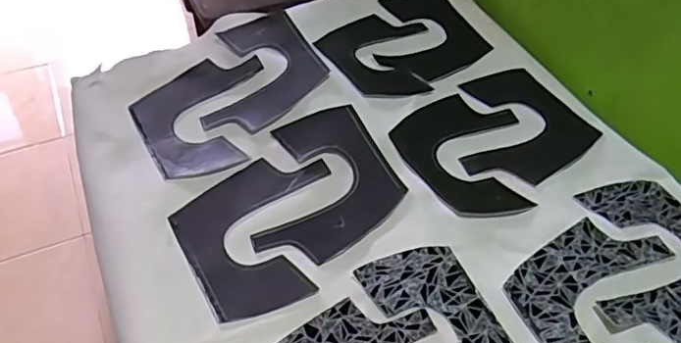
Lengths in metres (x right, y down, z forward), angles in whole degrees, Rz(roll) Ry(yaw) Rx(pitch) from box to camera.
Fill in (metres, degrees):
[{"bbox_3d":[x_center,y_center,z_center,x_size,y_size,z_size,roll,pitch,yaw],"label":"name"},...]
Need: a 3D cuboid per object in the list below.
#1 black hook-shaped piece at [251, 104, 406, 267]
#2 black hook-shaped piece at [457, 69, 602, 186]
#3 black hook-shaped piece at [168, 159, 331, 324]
[{"bbox_3d":[-0.031,0.012,0.666,0.170,0.012,0.180,-29,57,-6],"label":"black hook-shaped piece"},{"bbox_3d":[0.212,-0.057,0.736,0.180,0.007,0.177,-26,53,-18],"label":"black hook-shaped piece"},{"bbox_3d":[-0.079,0.063,0.639,0.177,0.010,0.181,-26,54,-15],"label":"black hook-shaped piece"}]

